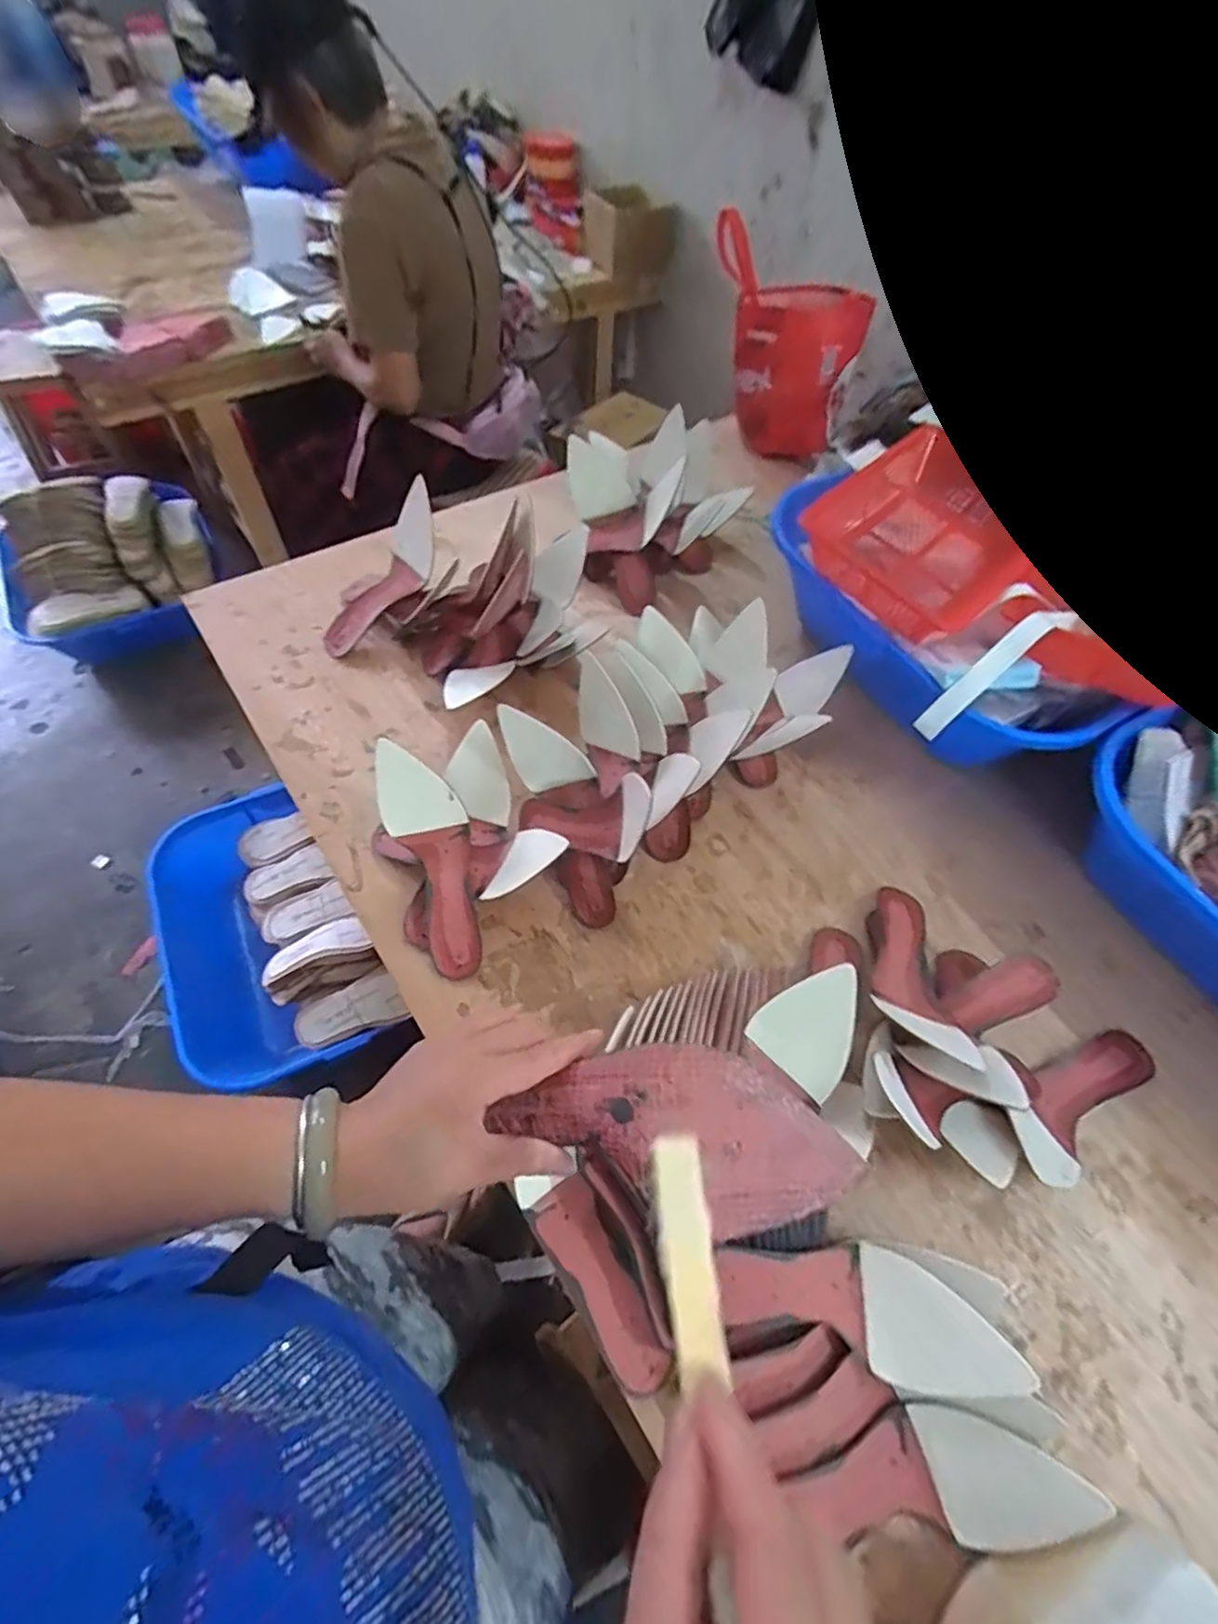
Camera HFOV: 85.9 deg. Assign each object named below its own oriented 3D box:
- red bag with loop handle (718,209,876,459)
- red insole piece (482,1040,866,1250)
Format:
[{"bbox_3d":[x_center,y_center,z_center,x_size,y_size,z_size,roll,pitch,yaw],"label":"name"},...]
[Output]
[{"bbox_3d":[0.317,-0.858,1.225,0.285,0.267,0.233,9,58,1],"label":"red bag with loop handle"},{"bbox_3d":[0.038,0.170,0.348,0.188,0.043,0.080,11,58,6],"label":"red insole piece"}]

